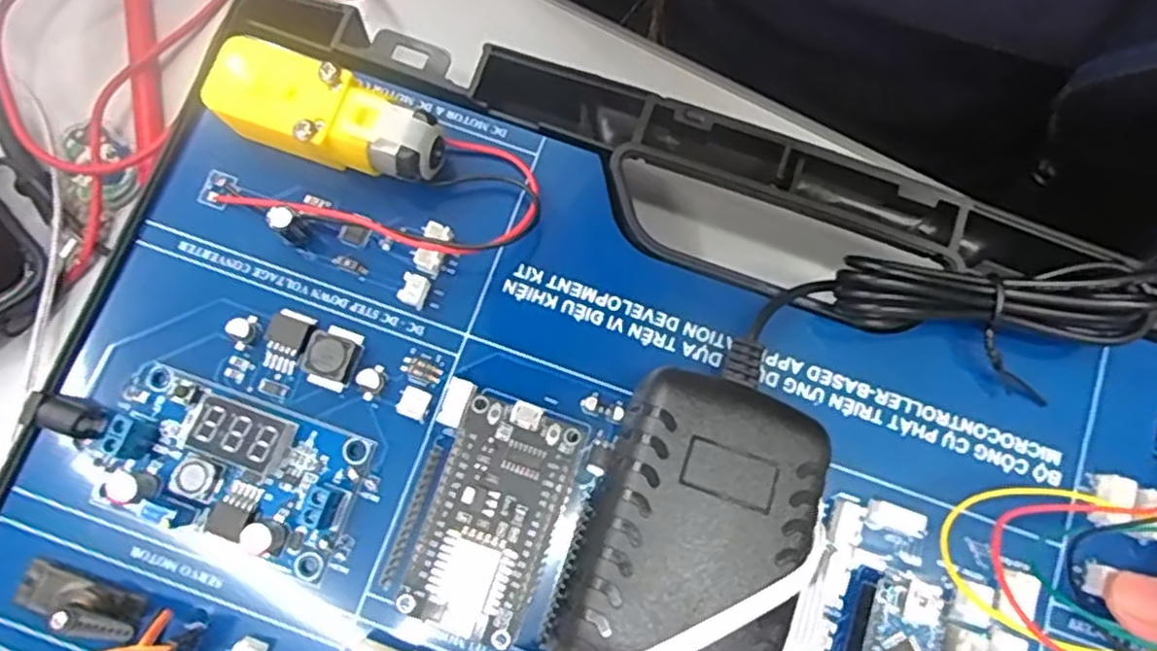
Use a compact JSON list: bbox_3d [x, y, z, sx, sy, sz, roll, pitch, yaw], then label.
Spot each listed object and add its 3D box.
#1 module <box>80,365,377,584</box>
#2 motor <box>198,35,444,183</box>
[{"bbox_3d":[-0.094,0.038,0.191,0.068,0.008,0.039,19,80,3],"label":"module"},{"bbox_3d":[-0.069,-0.056,0.203,0.065,0.022,0.025,20,80,3],"label":"motor"}]

